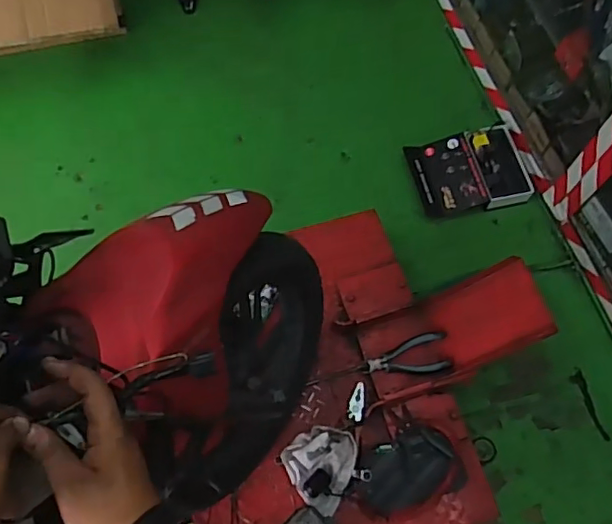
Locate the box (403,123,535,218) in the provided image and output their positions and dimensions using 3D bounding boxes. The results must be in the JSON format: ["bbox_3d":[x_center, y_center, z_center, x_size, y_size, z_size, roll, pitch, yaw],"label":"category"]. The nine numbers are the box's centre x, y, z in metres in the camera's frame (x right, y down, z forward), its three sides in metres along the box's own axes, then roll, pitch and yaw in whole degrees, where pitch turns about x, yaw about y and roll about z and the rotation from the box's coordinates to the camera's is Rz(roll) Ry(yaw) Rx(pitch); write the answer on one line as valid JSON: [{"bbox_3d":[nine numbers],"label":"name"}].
[{"bbox_3d":[0.441,-0.242,1.552,0.304,0.048,0.235,-15,68,-8],"label":"box"}]

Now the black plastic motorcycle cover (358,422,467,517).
[{"bbox_3d":[0.195,0.388,1.095,0.203,0.041,0.139,-19,69,-10],"label":"black plastic motorcycle cover"}]

